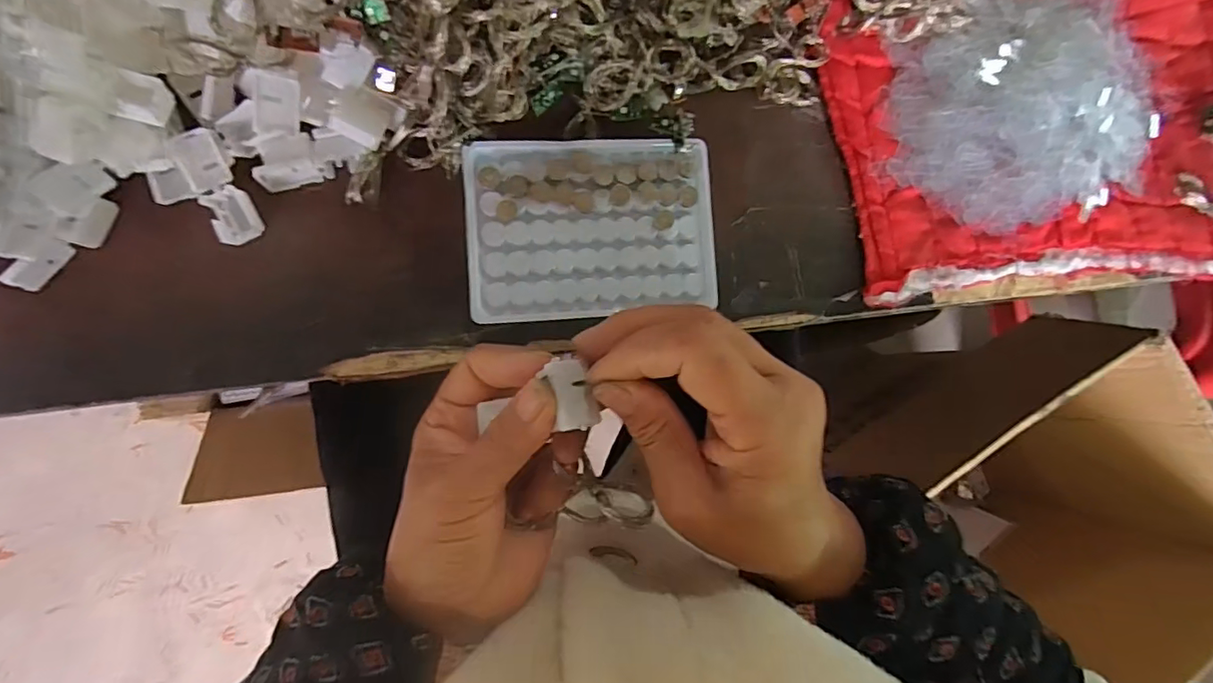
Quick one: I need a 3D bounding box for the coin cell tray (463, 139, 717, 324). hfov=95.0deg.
[{"bbox_3d":[-0.008,-0.061,0.298,0.128,0.013,0.095,-3,89,-8],"label":"coin cell tray"}]

